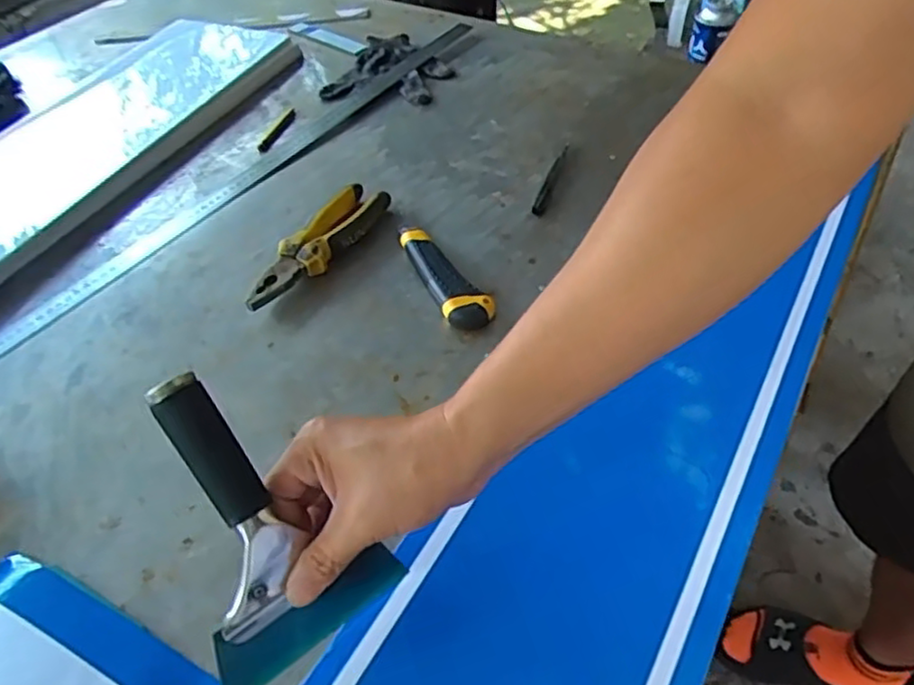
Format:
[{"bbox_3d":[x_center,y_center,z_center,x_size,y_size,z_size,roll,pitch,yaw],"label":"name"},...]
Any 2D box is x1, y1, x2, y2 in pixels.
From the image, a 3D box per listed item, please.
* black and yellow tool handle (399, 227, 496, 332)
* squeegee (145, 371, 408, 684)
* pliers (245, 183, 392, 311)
[{"bbox_3d":[-0.017,-0.061,0.632,0.038,0.023,0.138,-26,51,-18],"label":"black and yellow tool handle"},{"bbox_3d":[-0.112,0.098,0.384,0.112,0.176,0.029,-28,13,-20],"label":"squeegee"},{"bbox_3d":[-0.134,-0.095,0.666,0.047,0.030,0.189,22,53,22],"label":"pliers"}]

